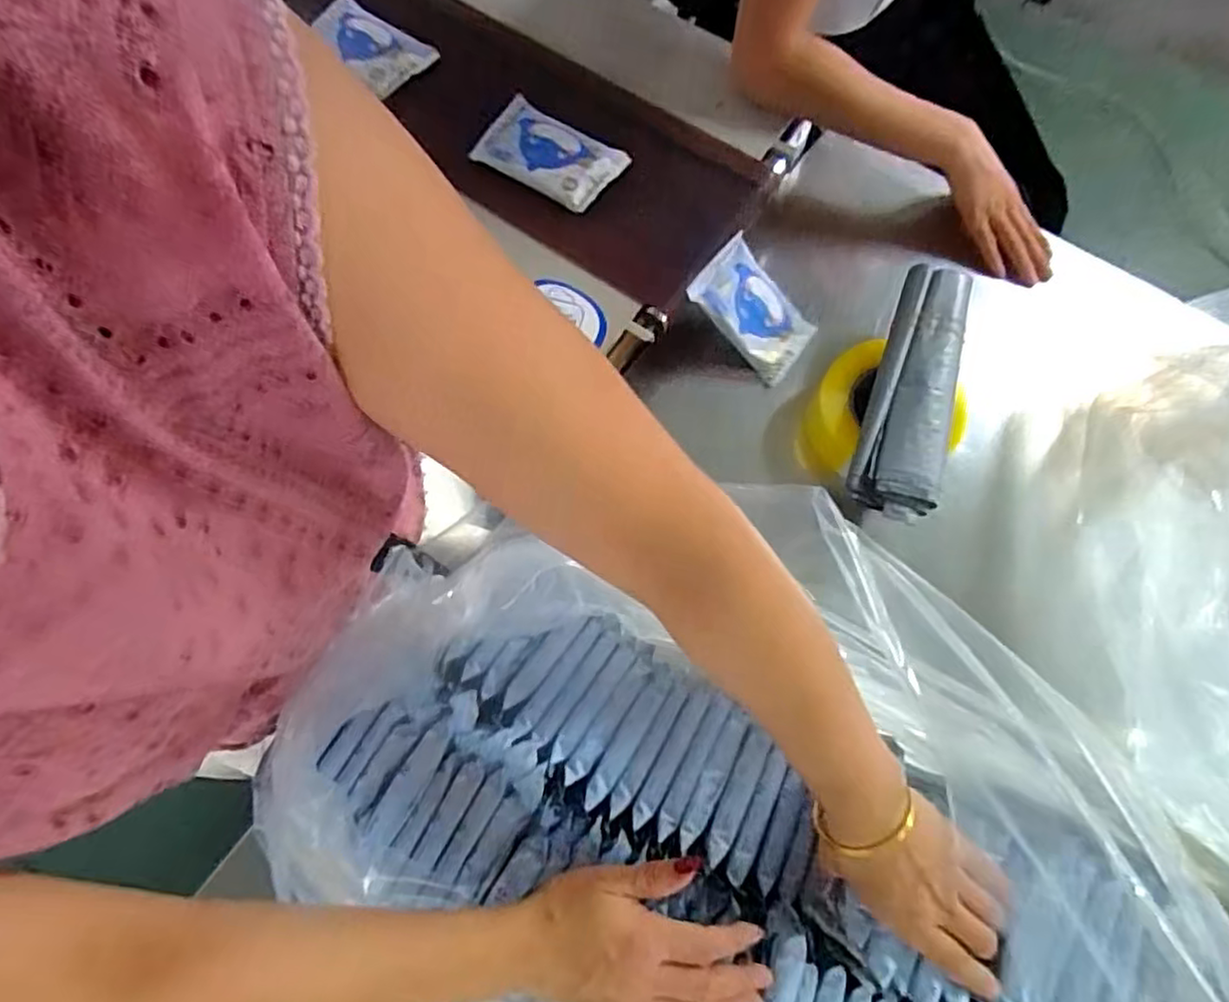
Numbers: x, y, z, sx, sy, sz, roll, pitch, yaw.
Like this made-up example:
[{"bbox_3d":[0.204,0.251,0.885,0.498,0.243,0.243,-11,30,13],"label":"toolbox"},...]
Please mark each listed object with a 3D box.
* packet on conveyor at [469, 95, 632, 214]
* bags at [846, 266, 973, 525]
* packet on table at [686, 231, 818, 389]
[{"bbox_3d":[-0.068,-0.357,0.703,0.143,0.027,0.086,30,78,8],"label":"packet on conveyor"},{"bbox_3d":[0.276,-0.102,0.627,0.073,0.026,0.240,15,77,5],"label":"bags"},{"bbox_3d":[0.145,-0.197,0.707,0.143,0.020,0.086,40,75,-22],"label":"packet on table"}]

